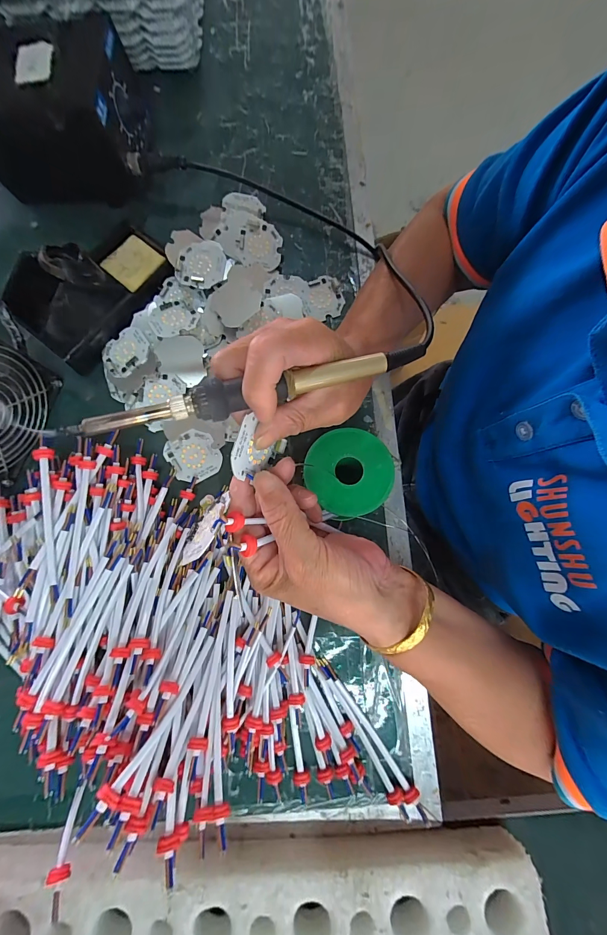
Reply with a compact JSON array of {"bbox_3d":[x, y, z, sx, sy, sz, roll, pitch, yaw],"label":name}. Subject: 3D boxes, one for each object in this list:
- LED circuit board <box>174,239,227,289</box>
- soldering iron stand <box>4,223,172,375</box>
[{"bbox_3d":[-0.103,-0.207,0.344,0.044,0.007,0.049,8,81,-6],"label":"LED circuit board"},{"bbox_3d":[-0.201,-0.175,0.318,0.072,0.069,0.149,37,82,6],"label":"soldering iron stand"}]

